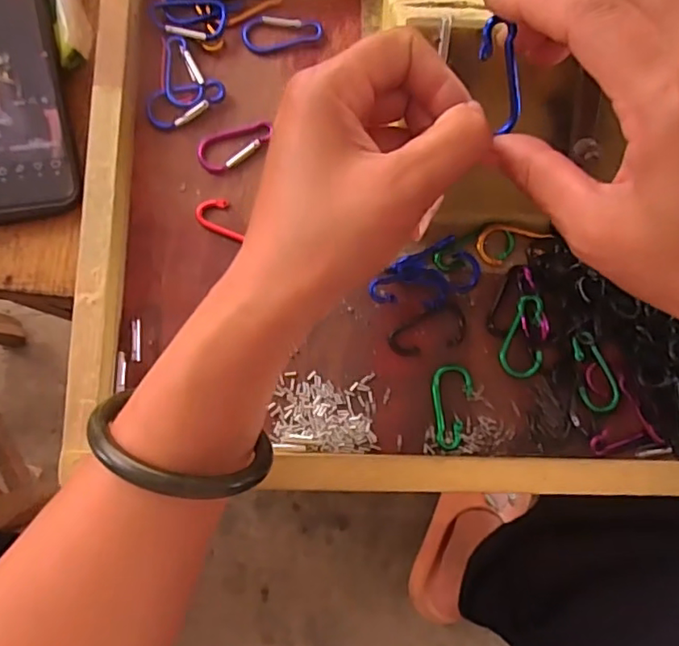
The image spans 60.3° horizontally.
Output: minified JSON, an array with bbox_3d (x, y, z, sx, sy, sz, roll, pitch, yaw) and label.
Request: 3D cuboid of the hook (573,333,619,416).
[{"bbox_3d":[0.138,0.026,0.315,0.020,0.006,0.042,-6,83,-5],"label":"hook"}]

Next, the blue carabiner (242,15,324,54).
[{"bbox_3d":[-0.033,-0.168,0.338,0.046,0.005,0.022,-7,83,-5],"label":"blue carabiner"}]

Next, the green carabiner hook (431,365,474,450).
[{"bbox_3d":[0.061,0.045,0.312,0.023,0.004,0.044,-3,83,-5],"label":"green carabiner hook"}]

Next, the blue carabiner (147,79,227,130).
[{"bbox_3d":[-0.085,-0.123,0.324,0.044,0.004,0.020,-31,103,-1],"label":"blue carabiner"}]

